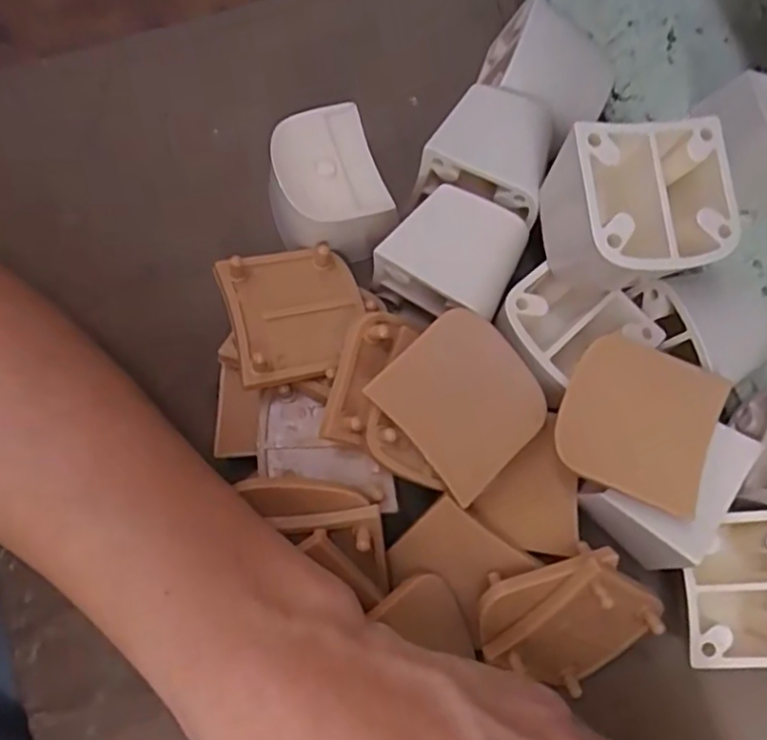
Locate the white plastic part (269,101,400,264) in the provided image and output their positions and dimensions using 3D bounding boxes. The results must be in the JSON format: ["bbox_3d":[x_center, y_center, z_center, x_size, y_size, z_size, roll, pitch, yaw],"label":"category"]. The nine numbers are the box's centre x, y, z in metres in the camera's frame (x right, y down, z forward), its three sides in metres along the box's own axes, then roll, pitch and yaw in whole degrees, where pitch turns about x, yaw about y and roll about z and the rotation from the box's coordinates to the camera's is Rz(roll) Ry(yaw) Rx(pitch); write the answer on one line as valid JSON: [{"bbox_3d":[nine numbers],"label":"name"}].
[{"bbox_3d":[-0.023,-0.069,0.262,0.042,0.034,0.054,-21,80,-9],"label":"white plastic part"}]

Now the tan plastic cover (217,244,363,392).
[{"bbox_3d":[-0.032,-0.022,0.247,0.048,0.016,0.052,-18,80,-8],"label":"tan plastic cover"}]

